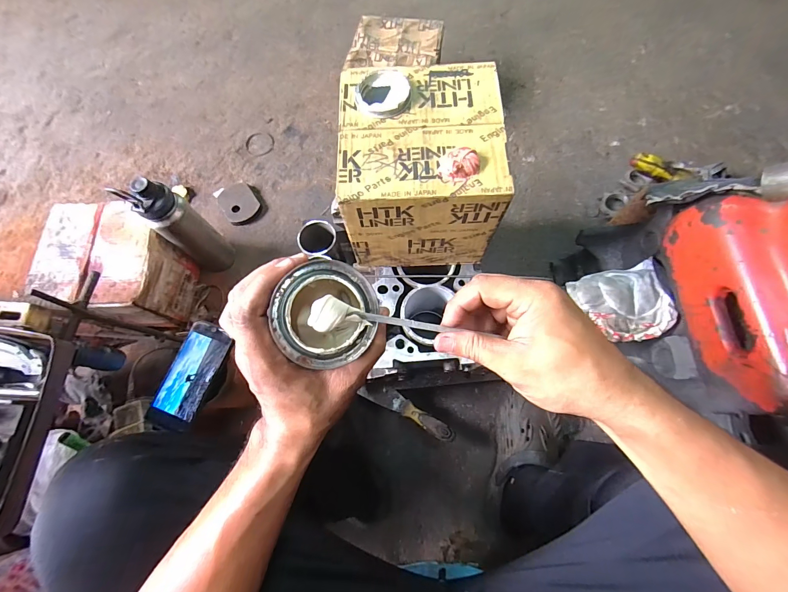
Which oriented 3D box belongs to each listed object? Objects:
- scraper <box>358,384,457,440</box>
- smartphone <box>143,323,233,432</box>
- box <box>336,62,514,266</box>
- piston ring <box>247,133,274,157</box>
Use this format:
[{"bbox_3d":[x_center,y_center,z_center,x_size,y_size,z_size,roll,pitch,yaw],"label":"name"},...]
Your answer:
[{"bbox_3d":[0.026,0.213,0.649,0.187,0.017,0.036,26,75,10],"label":"scraper"},{"bbox_3d":[-0.321,0.125,0.546,0.078,0.007,0.163,17,73,8],"label":"smartphone"},{"bbox_3d":[0.031,-0.159,0.445,0.174,0.162,0.178,-2,72,2],"label":"box"},{"bbox_3d":[-0.366,-0.414,0.943,0.075,0.006,0.080,-7,72,-1],"label":"piston ring"}]

